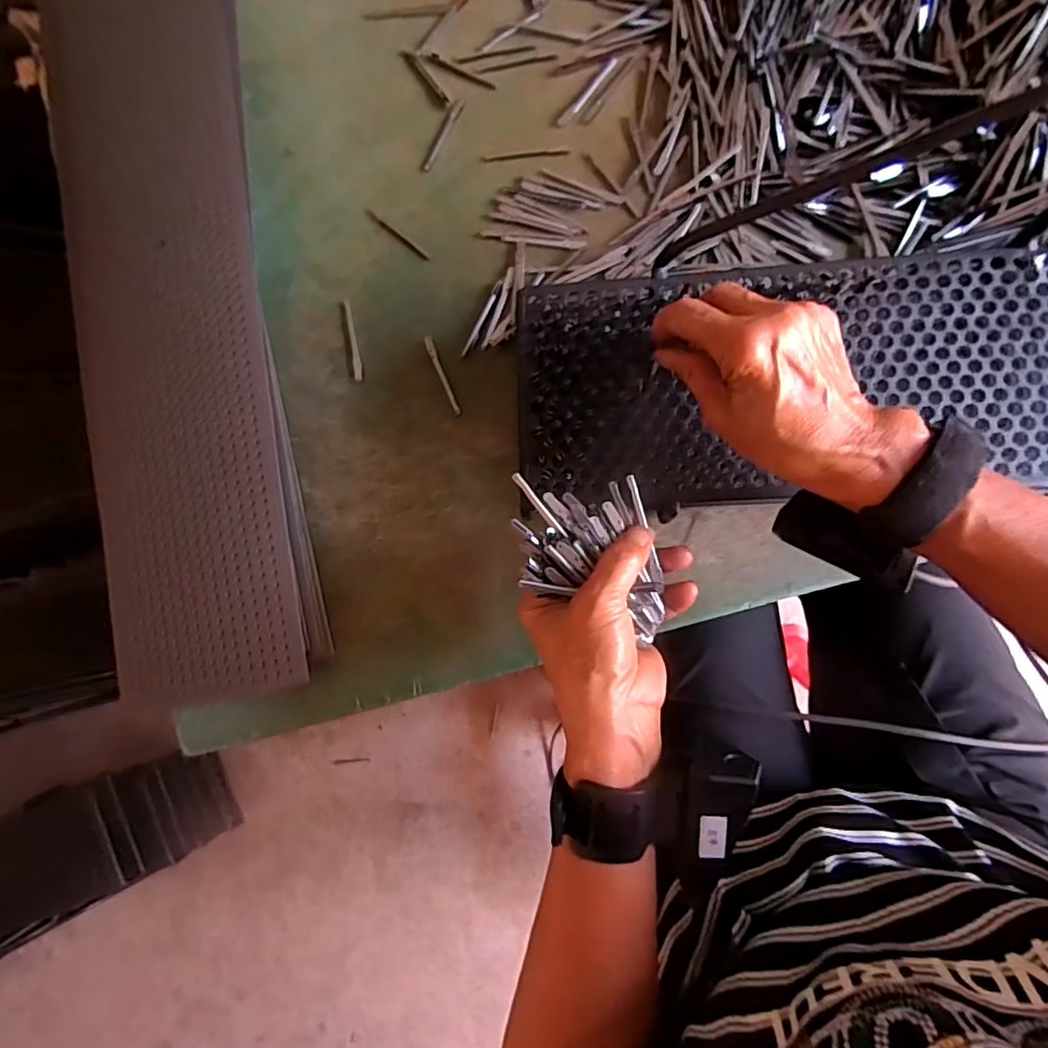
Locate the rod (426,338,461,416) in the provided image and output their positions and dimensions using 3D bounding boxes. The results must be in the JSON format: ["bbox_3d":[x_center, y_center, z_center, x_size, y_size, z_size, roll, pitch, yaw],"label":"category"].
[{"bbox_3d":[-0.064,-0.115,0.447,0.007,0.004,0.068,-22,82,4],"label":"rod"}]

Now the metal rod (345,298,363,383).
[{"bbox_3d":[-0.137,-0.149,0.466,0.007,0.004,0.068,-11,83,6],"label":"metal rod"}]

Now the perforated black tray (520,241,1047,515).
[{"bbox_3d":[0.287,-0.090,0.329,0.579,0.018,0.144,-2,84,7],"label":"perforated black tray"}]

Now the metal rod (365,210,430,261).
[{"bbox_3d":[-0.102,-0.235,0.472,0.072,0.004,0.006,41,90,9],"label":"metal rod"}]

